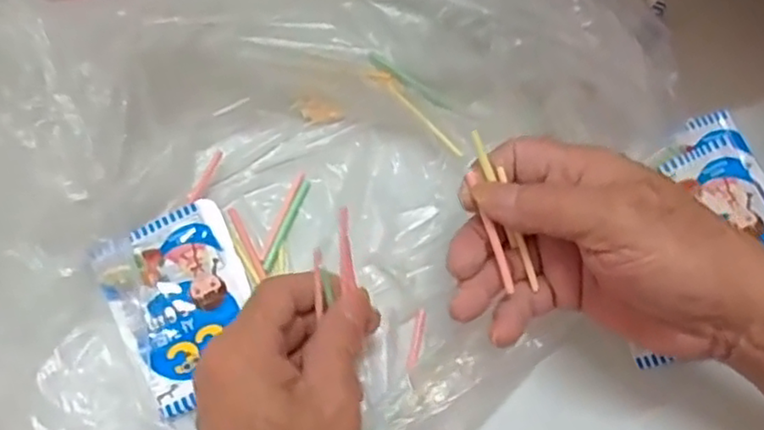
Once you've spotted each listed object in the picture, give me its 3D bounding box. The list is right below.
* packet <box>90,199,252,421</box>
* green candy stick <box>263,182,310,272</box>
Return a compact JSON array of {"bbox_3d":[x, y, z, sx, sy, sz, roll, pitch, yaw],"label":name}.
[{"bbox_3d":[-0.108,0.048,0.364,0.072,0.014,0.102,-27,71,-9],"label":"packet"},{"bbox_3d":[-0.055,0.006,0.387,0.005,0.005,0.060,20,70,8],"label":"green candy stick"}]

